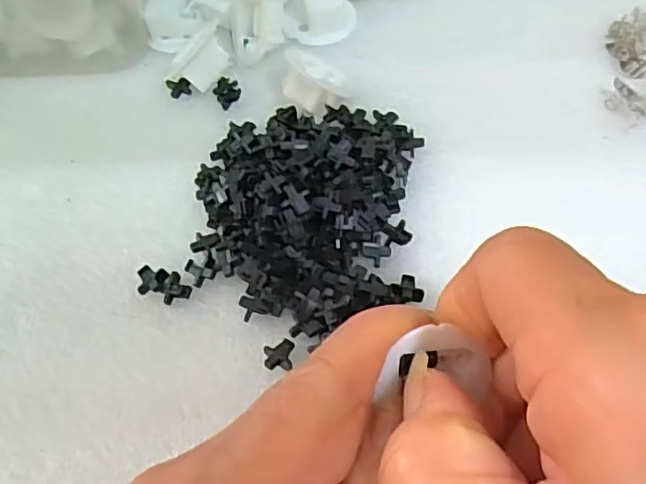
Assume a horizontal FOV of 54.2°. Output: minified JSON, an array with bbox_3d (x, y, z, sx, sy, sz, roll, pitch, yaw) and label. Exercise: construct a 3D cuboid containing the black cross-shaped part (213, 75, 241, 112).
[{"bbox_3d":[-0.039,-0.061,0.257,0.010,0.004,0.014,-23,59,-10],"label":"black cross-shaped part"}]

